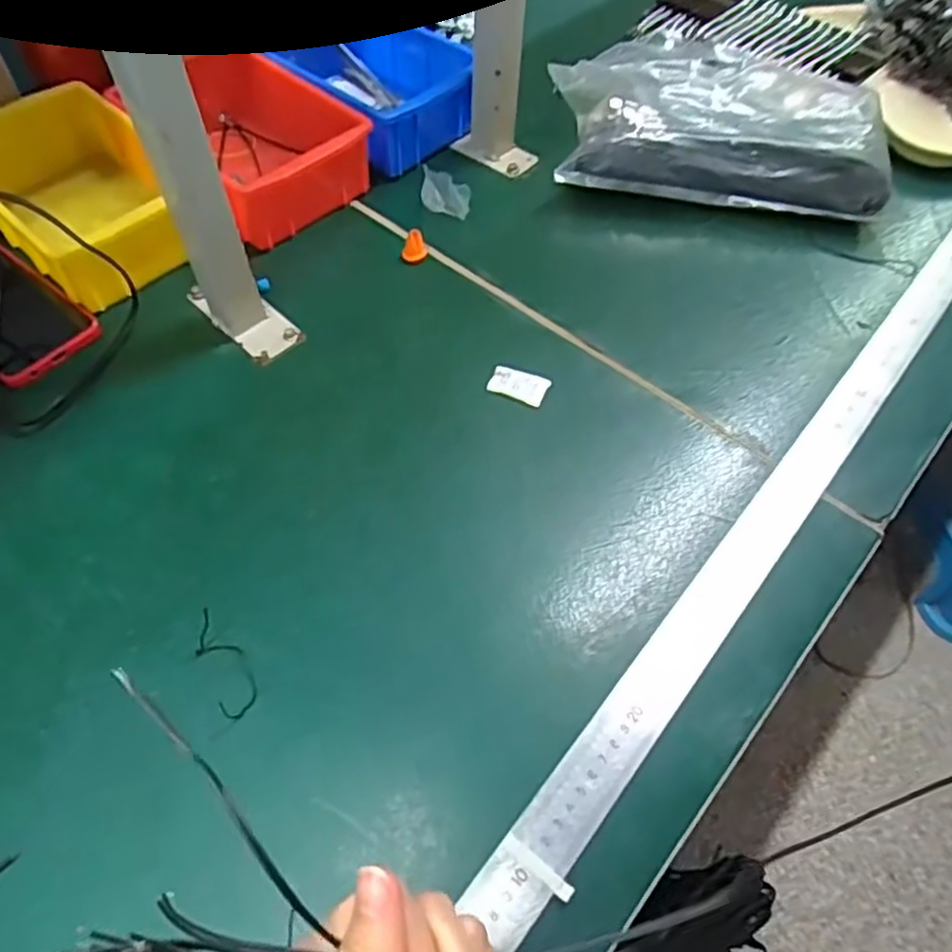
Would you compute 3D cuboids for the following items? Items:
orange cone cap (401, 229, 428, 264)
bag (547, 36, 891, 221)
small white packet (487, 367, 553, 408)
[{"bbox_3d":[-0.049,-0.185,0.575,0.020,0.018,0.019,-1,56,-2],"label":"orange cone cap"},{"bbox_3d":[0.208,-0.306,0.629,0.273,0.079,0.201,0,56,-2],"label":"bag"},{"bbox_3d":[0.030,-0.065,0.504,0.041,0.004,0.024,16,57,9],"label":"small white packet"}]

